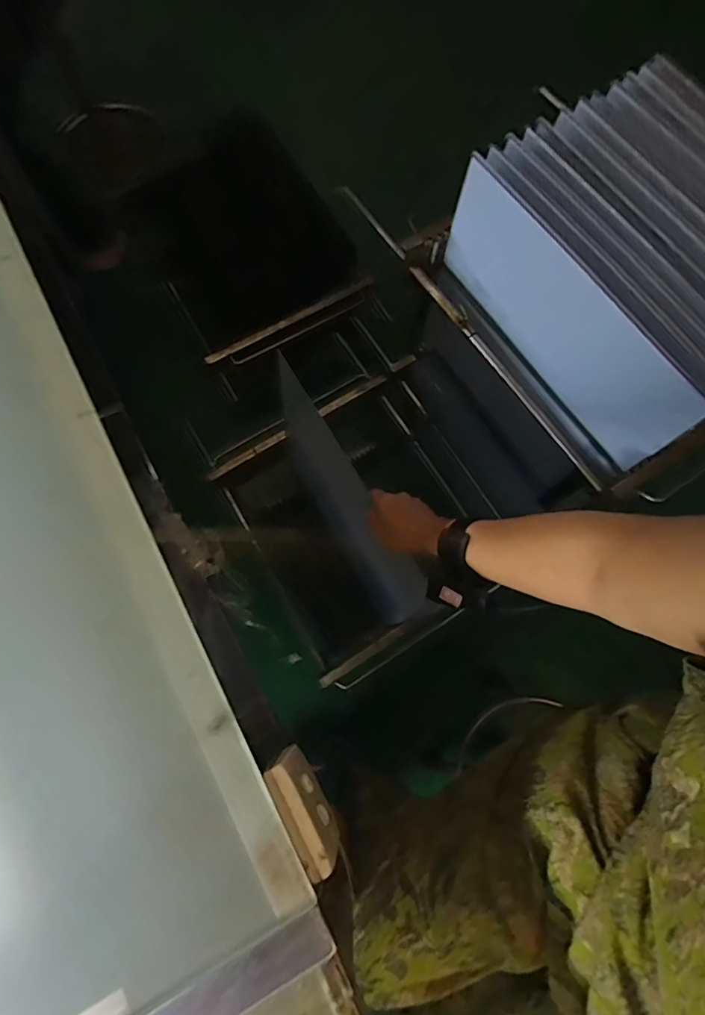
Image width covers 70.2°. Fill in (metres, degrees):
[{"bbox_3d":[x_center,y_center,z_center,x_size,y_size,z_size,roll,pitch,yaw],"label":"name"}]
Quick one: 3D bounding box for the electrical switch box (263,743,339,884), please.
[{"bbox_3d":[-0.040,0.253,0.426,0.026,0.072,0.087,-29,76,-8],"label":"electrical switch box"}]

